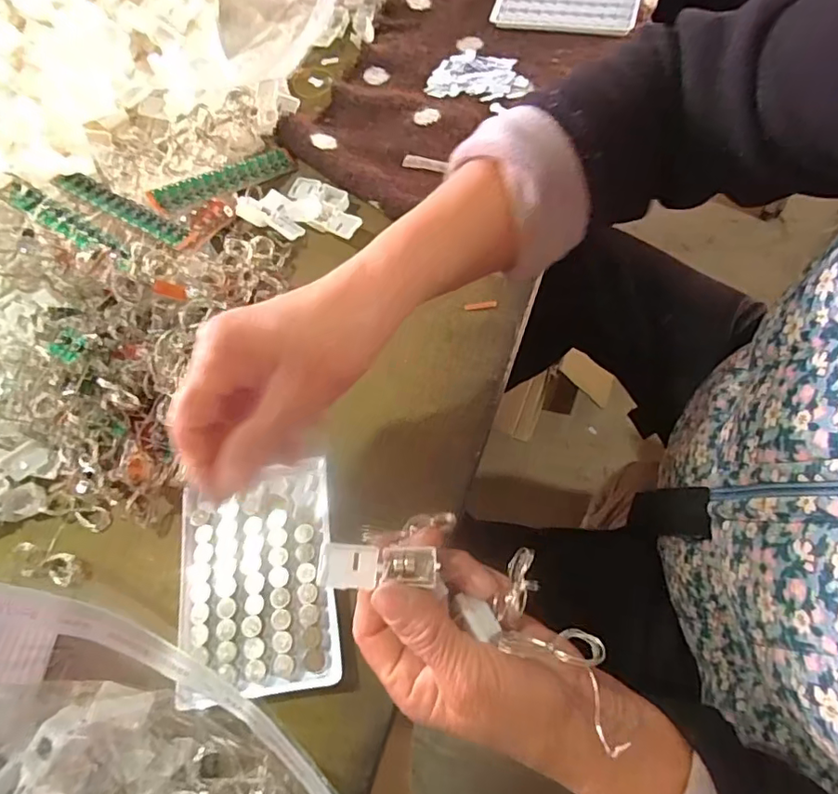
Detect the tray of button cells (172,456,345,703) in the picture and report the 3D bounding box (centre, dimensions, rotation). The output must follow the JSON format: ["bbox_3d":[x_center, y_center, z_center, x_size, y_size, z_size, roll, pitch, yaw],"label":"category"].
[{"bbox_3d":[-0.096,0.105,0.323,0.089,0.012,0.124,-10,67,-1],"label":"tray of button cells"}]

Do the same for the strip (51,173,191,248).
[{"bbox_3d":[-0.217,-0.139,0.400,0.119,0.005,0.020,27,71,14],"label":"strip"}]

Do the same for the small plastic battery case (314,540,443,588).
[{"bbox_3d":[-0.019,0.078,0.258,0.055,0.010,0.020,0,67,-4],"label":"small plastic battery case"}]

